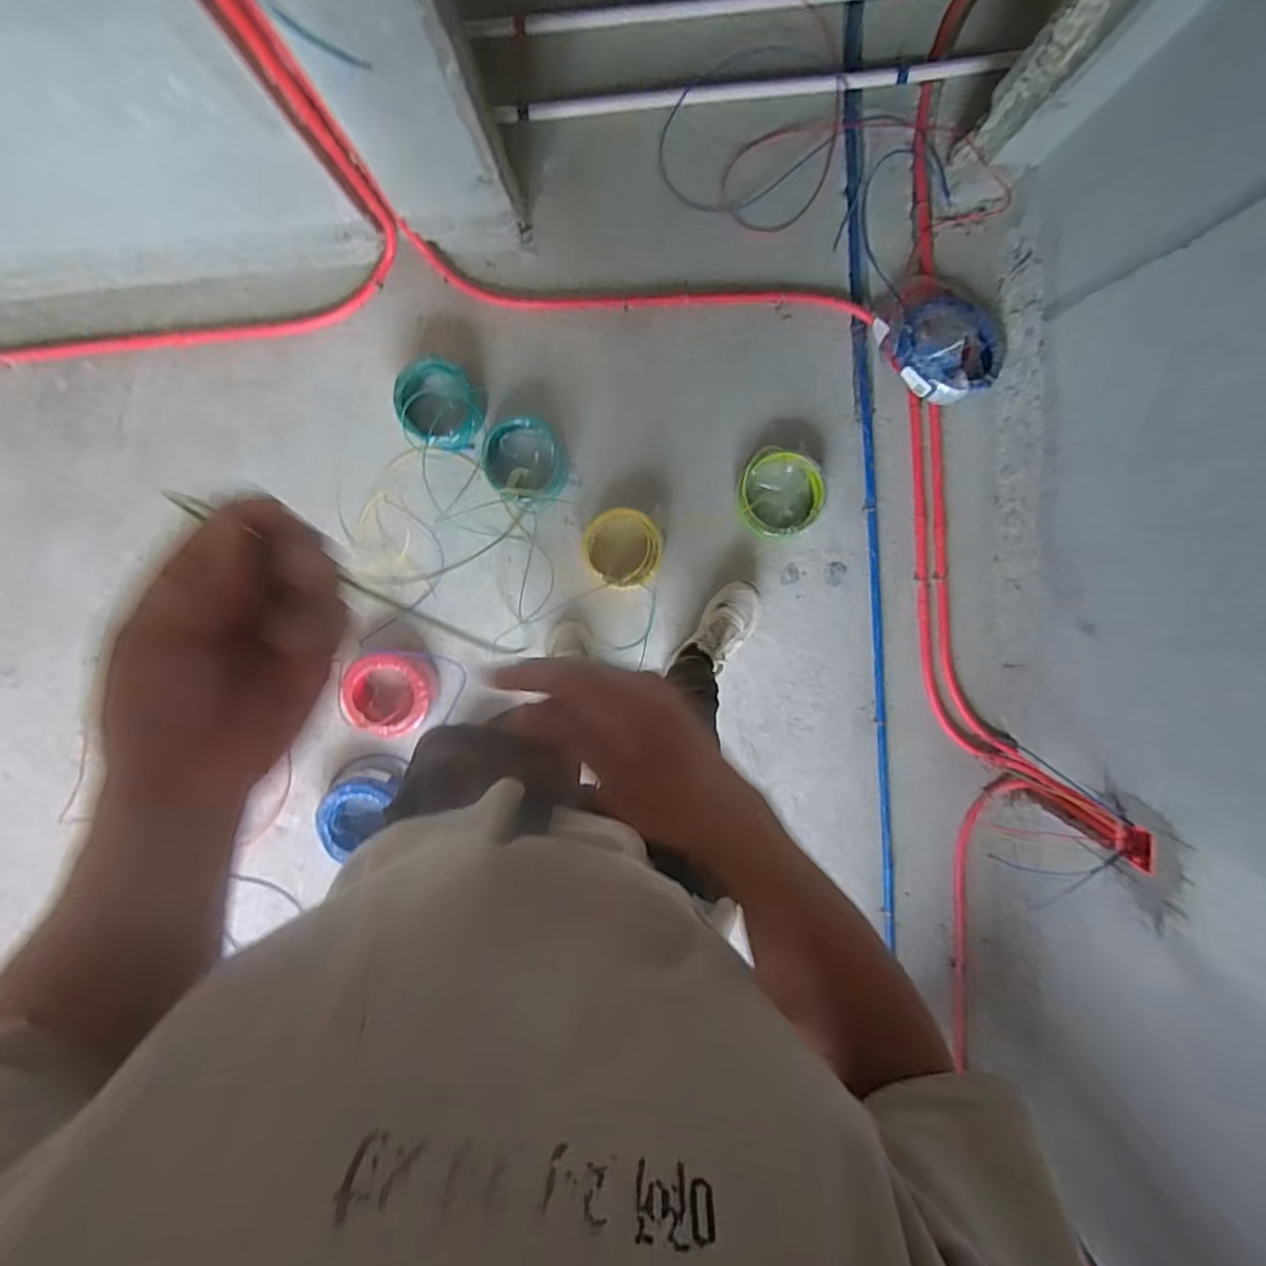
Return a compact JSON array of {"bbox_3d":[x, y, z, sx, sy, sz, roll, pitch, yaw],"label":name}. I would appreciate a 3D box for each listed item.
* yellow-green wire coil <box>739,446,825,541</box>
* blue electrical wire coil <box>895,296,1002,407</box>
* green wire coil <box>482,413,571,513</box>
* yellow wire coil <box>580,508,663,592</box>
[{"bbox_3d":[0.325,-0.300,1.342,0.183,0.084,0.185,0,98,0],"label":"yellow-green wire coil"},{"bbox_3d":[0.663,-0.597,1.299,0.220,0.061,0.217,0,97,-1],"label":"blue electrical wire coil"},{"bbox_3d":[-0.230,-0.369,1.323,0.198,0.060,0.171,40,97,-5],"label":"green wire coil"},{"bbox_3d":[-0.021,-0.183,1.340,0.166,0.077,0.167,0,98,0],"label":"yellow wire coil"}]

